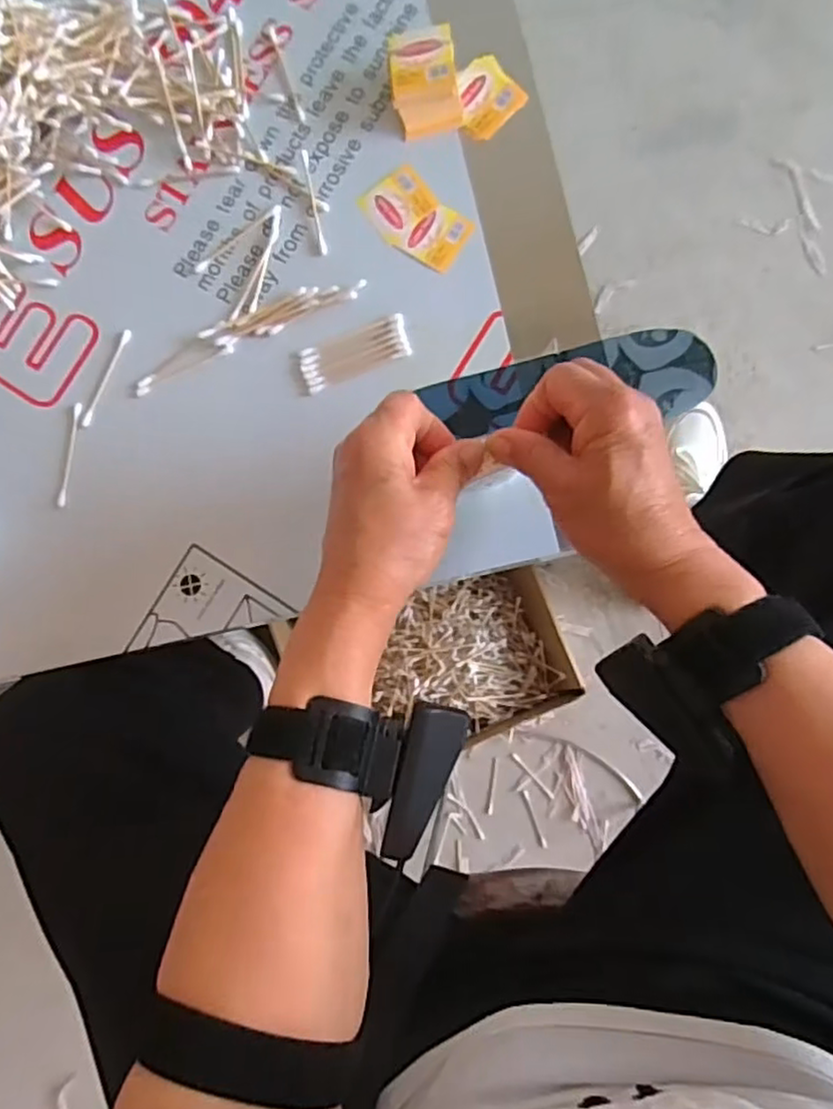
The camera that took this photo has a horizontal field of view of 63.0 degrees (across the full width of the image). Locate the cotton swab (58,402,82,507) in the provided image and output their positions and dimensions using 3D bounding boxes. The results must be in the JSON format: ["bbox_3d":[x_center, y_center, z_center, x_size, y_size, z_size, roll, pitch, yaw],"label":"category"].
[{"bbox_3d":[-0.234,-0.067,0.458,0.006,0.006,0.071,6,85,7],"label":"cotton swab"}]

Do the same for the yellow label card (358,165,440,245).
[{"bbox_3d":[-0.011,-0.233,0.451,0.042,0.004,0.040,-37,82,2],"label":"yellow label card"}]

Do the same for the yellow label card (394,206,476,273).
[{"bbox_3d":[0.013,-0.211,0.448,0.037,0.004,0.041,35,89,8],"label":"yellow label card"}]

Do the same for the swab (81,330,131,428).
[{"bbox_3d":[-0.211,-0.120,0.461,0.007,0.004,0.072,23,88,8],"label":"swab"}]

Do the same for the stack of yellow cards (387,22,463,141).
[{"bbox_3d":[0.005,-0.310,0.441,0.042,0.027,0.060,-11,84,5],"label":"stack of yellow cards"}]

